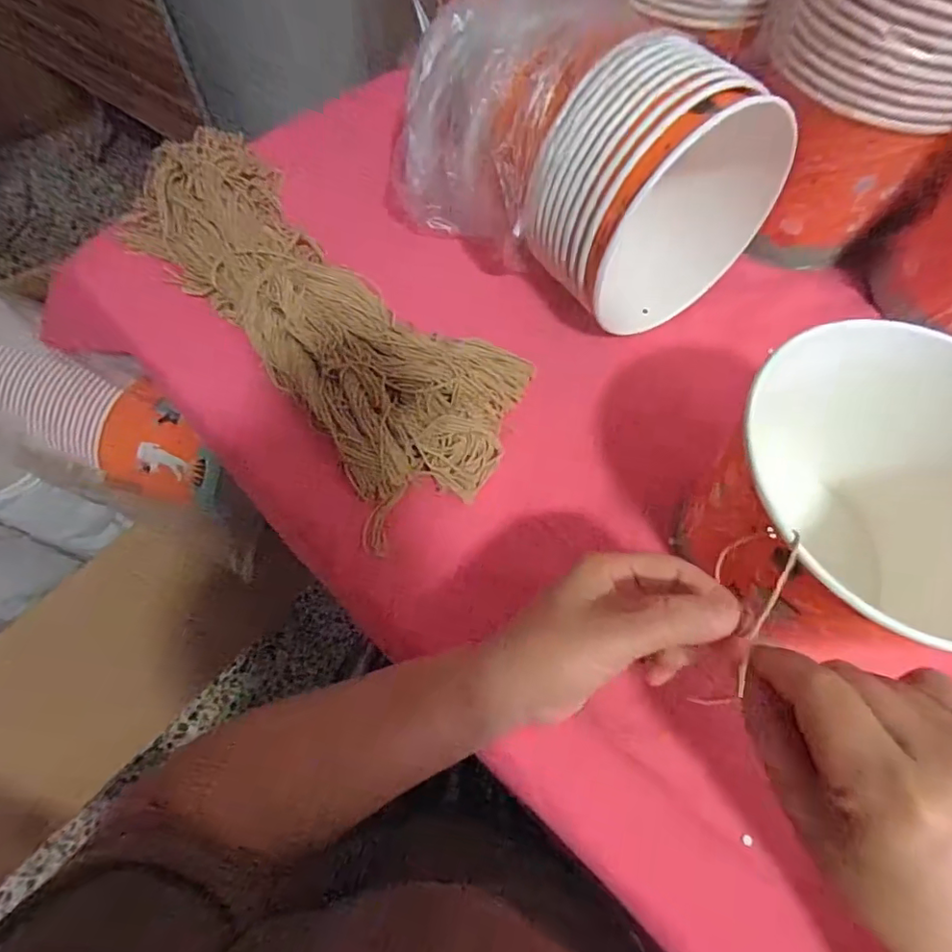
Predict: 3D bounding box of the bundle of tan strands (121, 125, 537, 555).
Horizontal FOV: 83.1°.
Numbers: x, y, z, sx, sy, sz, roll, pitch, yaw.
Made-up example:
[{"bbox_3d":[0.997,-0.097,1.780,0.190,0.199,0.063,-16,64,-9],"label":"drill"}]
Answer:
[{"bbox_3d":[-0.126,-0.141,0.423,0.163,0.060,0.396,-36,69,-17],"label":"bundle of tan strands"}]

